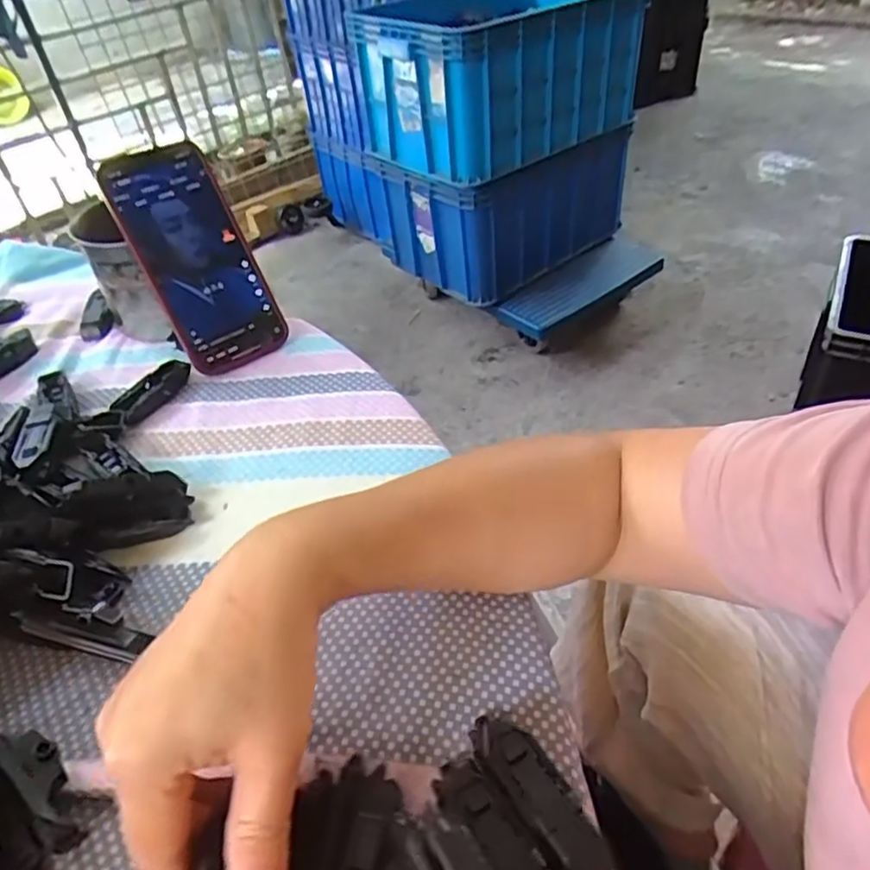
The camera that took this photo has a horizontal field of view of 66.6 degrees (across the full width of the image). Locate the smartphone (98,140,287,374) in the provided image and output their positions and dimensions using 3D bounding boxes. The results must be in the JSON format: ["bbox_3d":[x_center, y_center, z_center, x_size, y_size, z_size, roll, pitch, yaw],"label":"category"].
[{"bbox_3d":[-0.171,-0.128,0.476,0.074,0.159,0.011,-29,13,-22],"label":"smartphone"}]

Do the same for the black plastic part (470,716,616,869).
[{"bbox_3d":[0.038,0.141,0.252,0.020,0.023,0.077,-28,48,-21],"label":"black plastic part"}]

